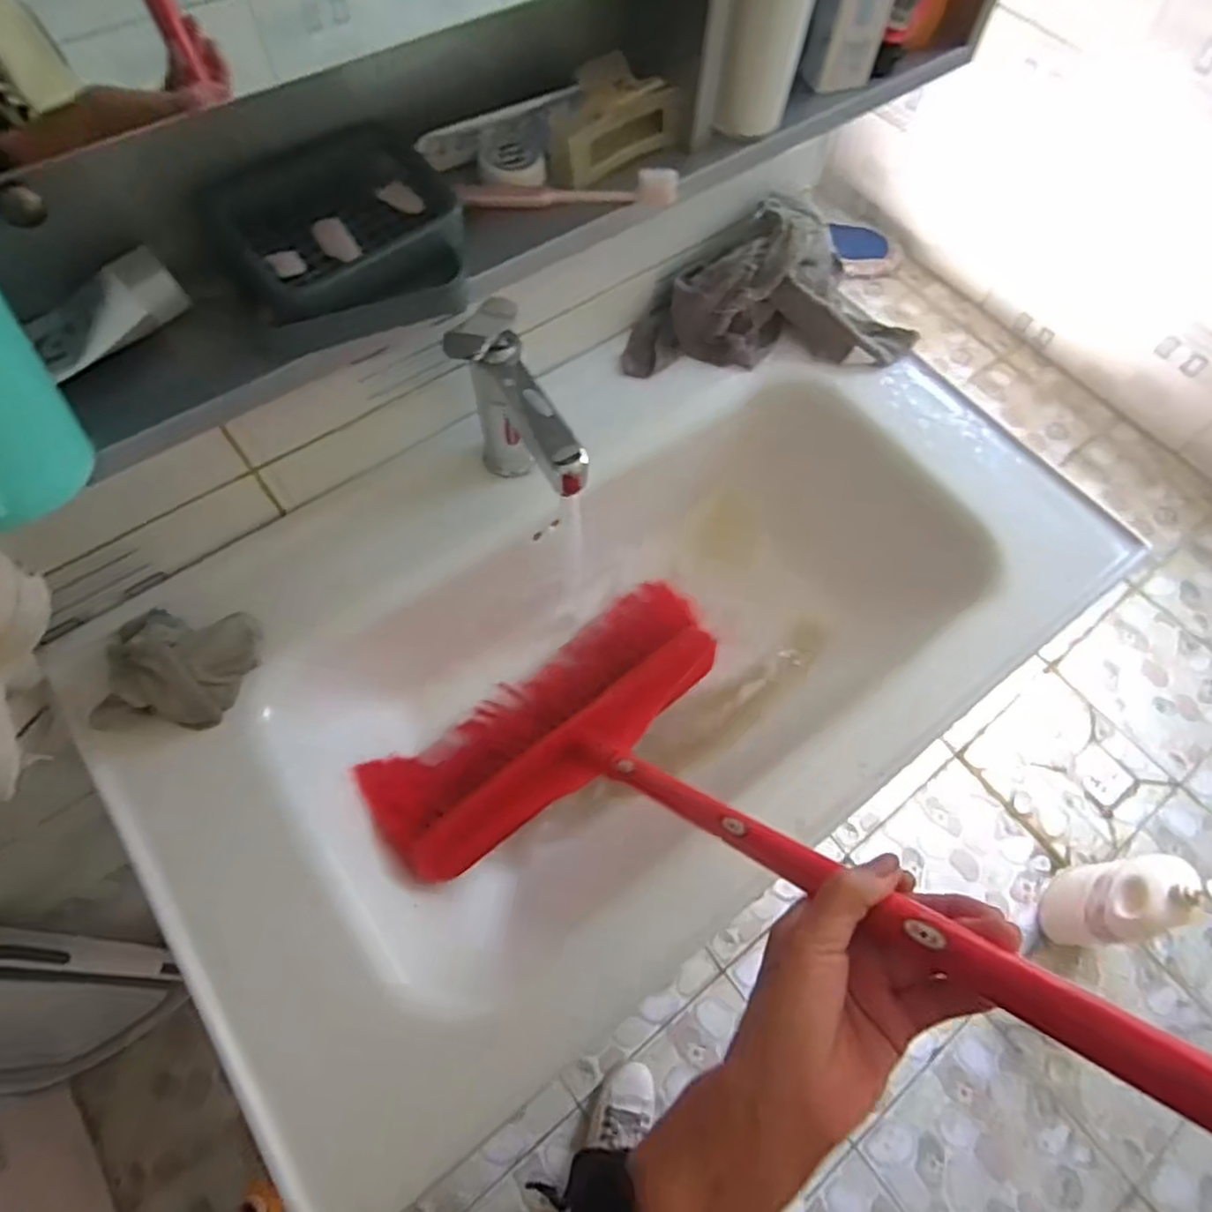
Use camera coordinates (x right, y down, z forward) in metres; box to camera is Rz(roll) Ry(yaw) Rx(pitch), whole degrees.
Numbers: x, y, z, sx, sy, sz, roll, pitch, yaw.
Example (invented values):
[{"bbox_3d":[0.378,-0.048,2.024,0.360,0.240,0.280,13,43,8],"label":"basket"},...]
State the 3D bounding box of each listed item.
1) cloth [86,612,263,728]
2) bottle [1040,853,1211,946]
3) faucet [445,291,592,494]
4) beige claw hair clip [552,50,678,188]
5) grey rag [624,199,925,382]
[{"bbox_3d":[-0.320,0.040,0.516,0.108,0.056,0.094,-3,64,-4],"label":"cloth"},{"bbox_3d":[0.837,0.465,1.102,0.147,0.319,0.119,-7,65,-6],"label":"bottle"},{"bbox_3d":[-0.067,-0.130,0.549,0.054,0.152,0.157,-21,67,-12],"label":"faucet"},{"bbox_3d":[0.003,-0.293,0.417,0.081,0.044,0.028,-36,71,-18],"label":"beige claw hair clip"},{"bbox_3d":[0.156,-0.313,0.677,0.279,0.089,0.139,-3,64,-4],"label":"grey rag"}]

